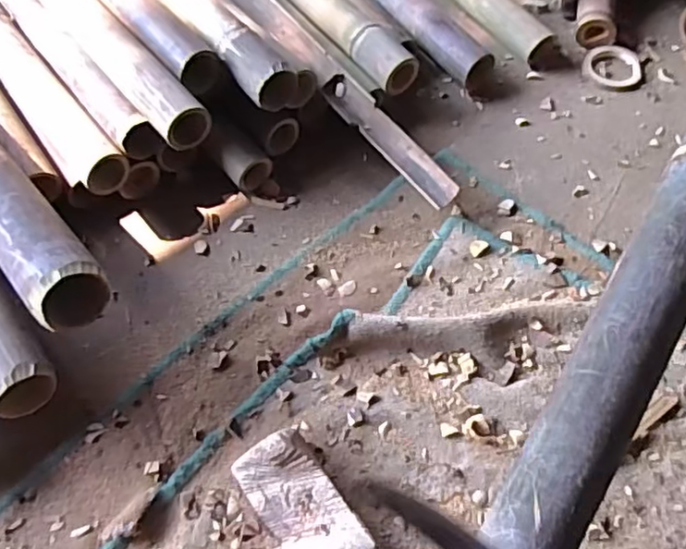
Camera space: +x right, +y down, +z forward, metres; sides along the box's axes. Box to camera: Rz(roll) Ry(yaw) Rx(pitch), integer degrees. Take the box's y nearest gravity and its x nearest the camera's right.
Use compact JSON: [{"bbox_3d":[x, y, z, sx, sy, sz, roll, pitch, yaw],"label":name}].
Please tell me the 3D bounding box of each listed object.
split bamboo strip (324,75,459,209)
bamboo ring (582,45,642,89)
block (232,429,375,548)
[{"bbox_3d":[0.057,-0.164,0.753,0.039,0.031,0.219,-36,65,-15],"label":"split bamboo strip"},{"bbox_3d":[0.372,-0.287,0.856,0.076,0.013,0.076,-2,61,3],"label":"bamboo ring"},{"bbox_3d":[-0.017,0.244,0.552,0.078,0.054,0.211,-30,63,-13],"label":"block"}]

